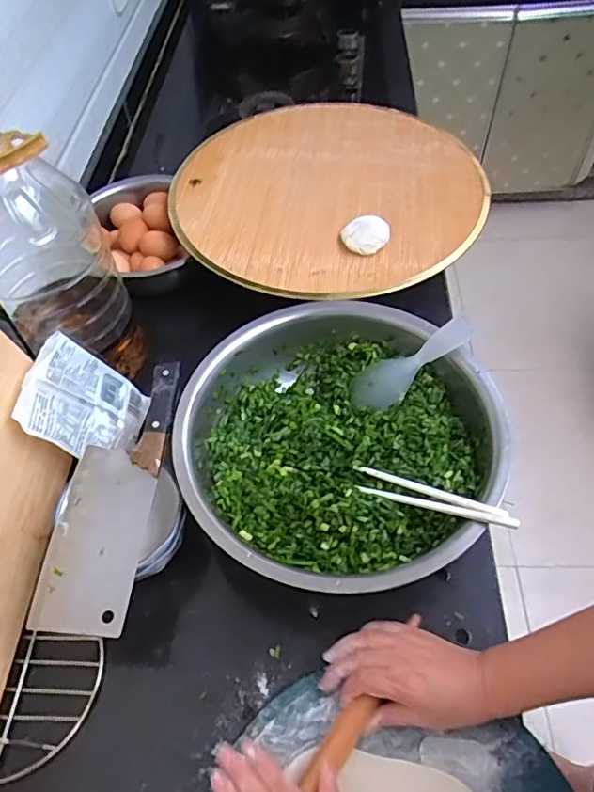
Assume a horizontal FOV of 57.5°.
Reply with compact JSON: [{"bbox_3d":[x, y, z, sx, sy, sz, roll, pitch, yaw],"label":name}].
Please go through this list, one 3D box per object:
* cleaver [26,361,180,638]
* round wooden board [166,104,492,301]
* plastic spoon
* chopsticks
[{"bbox_3d":[-0.186,0.088,0.549,0.086,0.028,0.278,3,55,6],"label":"cleaver"},{"bbox_3d":[0.042,-0.304,0.794,0.428,0.028,0.434,-2,55,2],"label":"round wooden board"},{"bbox_3d":[0.134,-0.037,0.642,0.162,0.020,0.055,-37,51,26],"label":"plastic spoon"},{"bbox_3d":[0.129,0.099,0.529,0.166,0.012,0.023,12,54,37],"label":"chopsticks"}]

